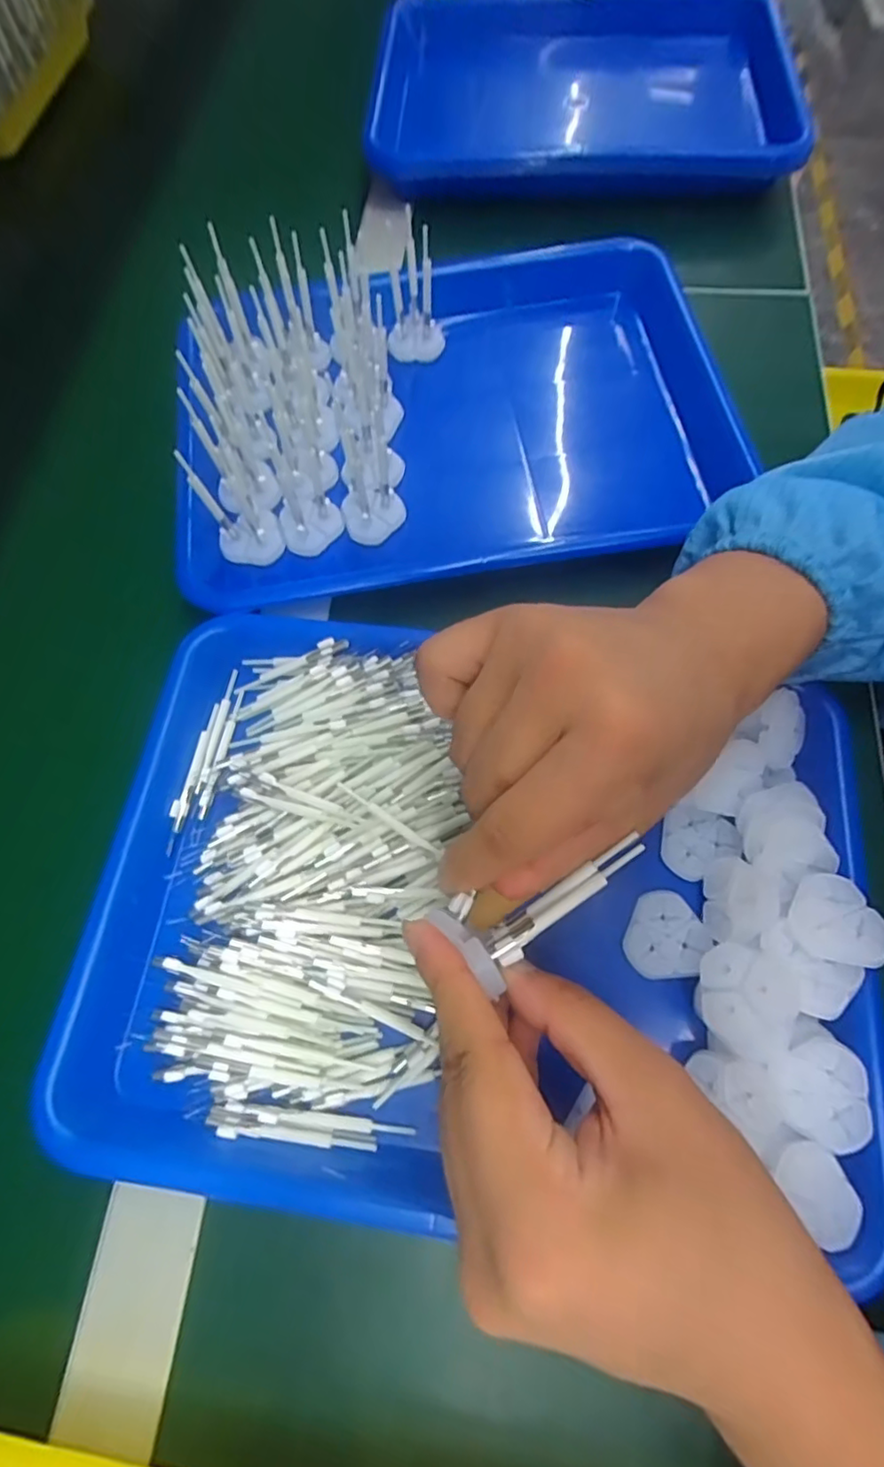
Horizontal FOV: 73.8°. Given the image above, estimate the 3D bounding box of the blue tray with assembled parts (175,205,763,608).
[{"bbox_3d":[0.004,-0.213,0.366,0.338,0.082,0.254,-9,70,0],"label":"blue tray with assembled parts"}]

